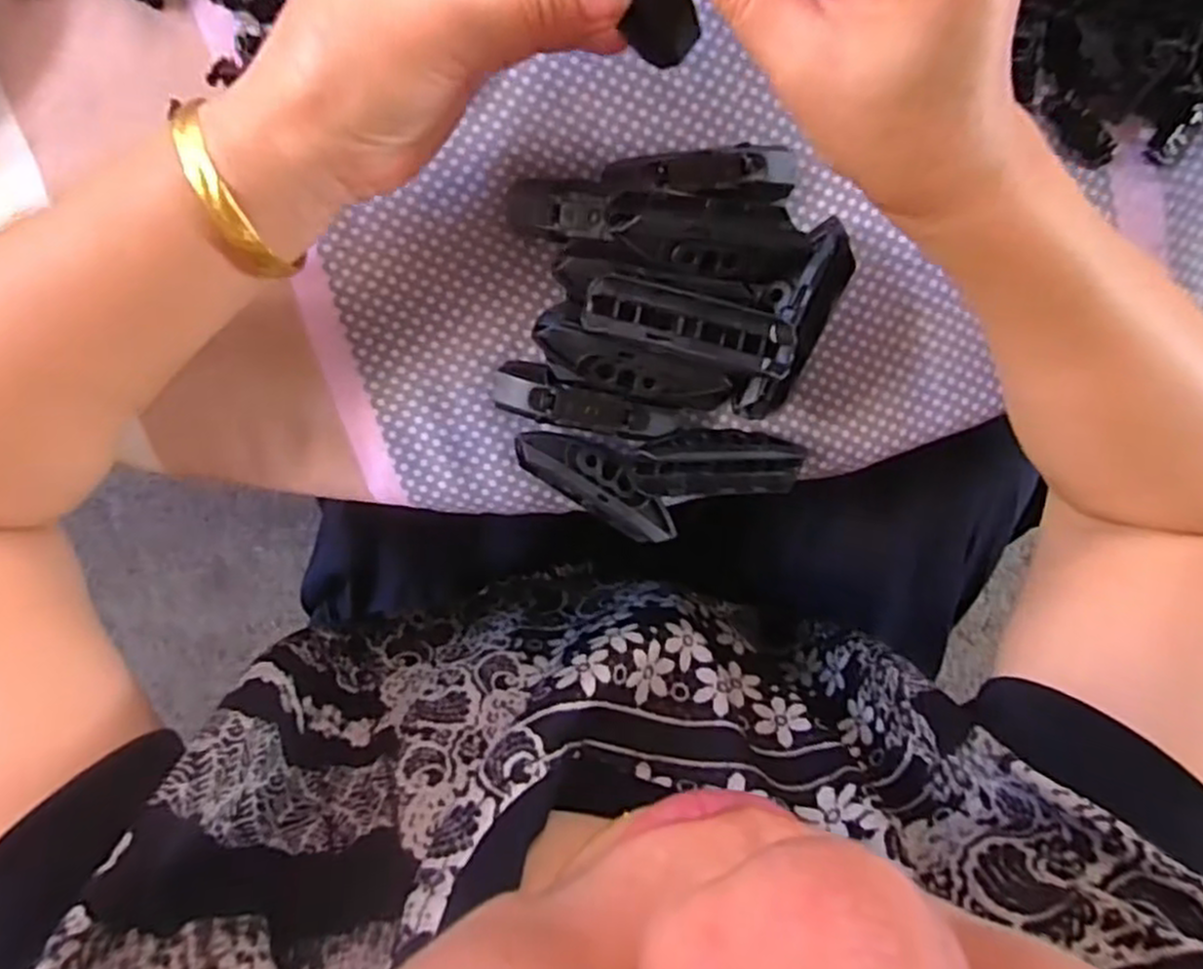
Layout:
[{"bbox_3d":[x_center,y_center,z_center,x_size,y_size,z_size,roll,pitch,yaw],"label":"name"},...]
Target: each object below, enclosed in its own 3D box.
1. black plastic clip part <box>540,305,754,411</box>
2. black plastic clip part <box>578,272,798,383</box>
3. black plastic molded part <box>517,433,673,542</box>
[{"bbox_3d":[0.015,-0.044,0.271,0.076,0.029,0.025,13,98,-5],"label":"black plastic clip part"},{"bbox_3d":[0.031,-0.055,0.260,0.073,0.009,0.020,14,98,-5],"label":"black plastic clip part"},{"bbox_3d":[0.000,-0.001,0.290,0.069,0.008,0.024,30,97,-7],"label":"black plastic molded part"}]

